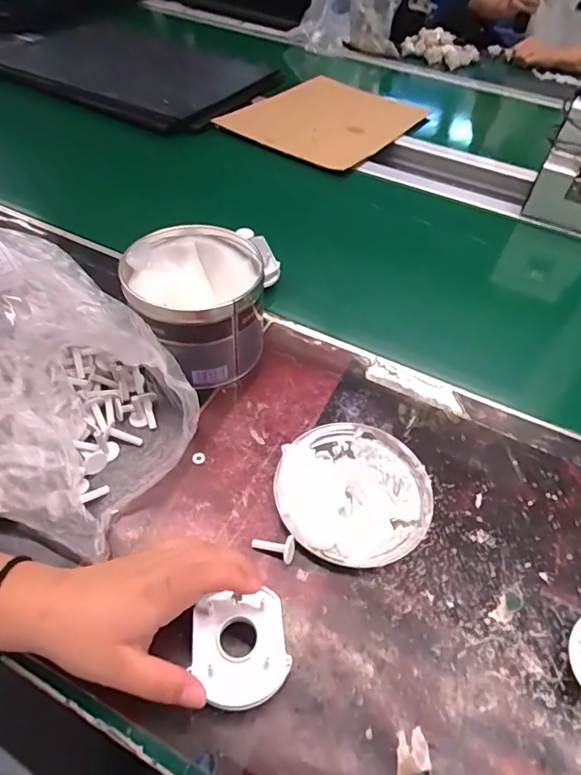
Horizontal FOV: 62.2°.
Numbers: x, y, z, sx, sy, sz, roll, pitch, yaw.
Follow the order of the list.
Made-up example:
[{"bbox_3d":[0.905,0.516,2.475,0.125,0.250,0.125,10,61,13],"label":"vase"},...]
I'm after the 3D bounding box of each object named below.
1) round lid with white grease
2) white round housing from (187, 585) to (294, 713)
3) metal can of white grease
[{"bbox_3d":[0.052,0.084,0.407,0.127,0.016,0.124,2,49,-3],"label":"round lid with white grease"},{"bbox_3d":[-0.032,0.170,0.314,0.058,0.026,0.063,-7,50,-11],"label":"white round housing"},{"bbox_3d":[-0.092,-0.078,0.477,0.119,0.102,0.128,2,49,-3],"label":"metal can of white grease"}]

